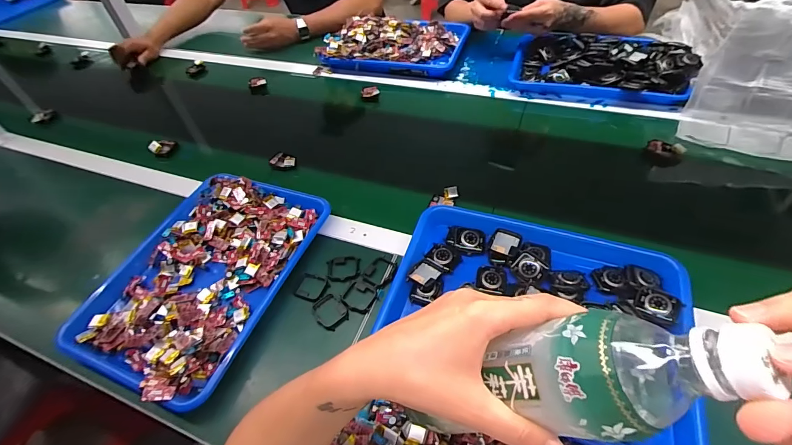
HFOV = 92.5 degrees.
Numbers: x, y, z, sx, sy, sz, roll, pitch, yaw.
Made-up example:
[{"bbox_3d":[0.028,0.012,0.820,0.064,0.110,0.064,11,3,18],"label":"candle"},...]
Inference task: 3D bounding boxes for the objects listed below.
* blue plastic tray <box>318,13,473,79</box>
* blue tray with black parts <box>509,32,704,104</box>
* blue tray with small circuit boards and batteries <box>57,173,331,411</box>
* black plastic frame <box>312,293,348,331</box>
[{"bbox_3d":[-0.010,-0.447,0.948,0.360,0.047,0.224,7,50,12],"label":"blue plastic tray"},{"bbox_3d":[0.408,-0.327,0.770,0.323,0.052,0.206,14,52,18],"label":"blue tray with black parts"},{"bbox_3d":[-0.284,0.067,0.566,0.276,0.044,0.346,15,52,18],"label":"blue tray with small circuit boards and batteries"},{"bbox_3d":[-0.087,0.118,0.499,0.039,0.007,0.049,-35,54,-22],"label":"black plastic frame"}]

